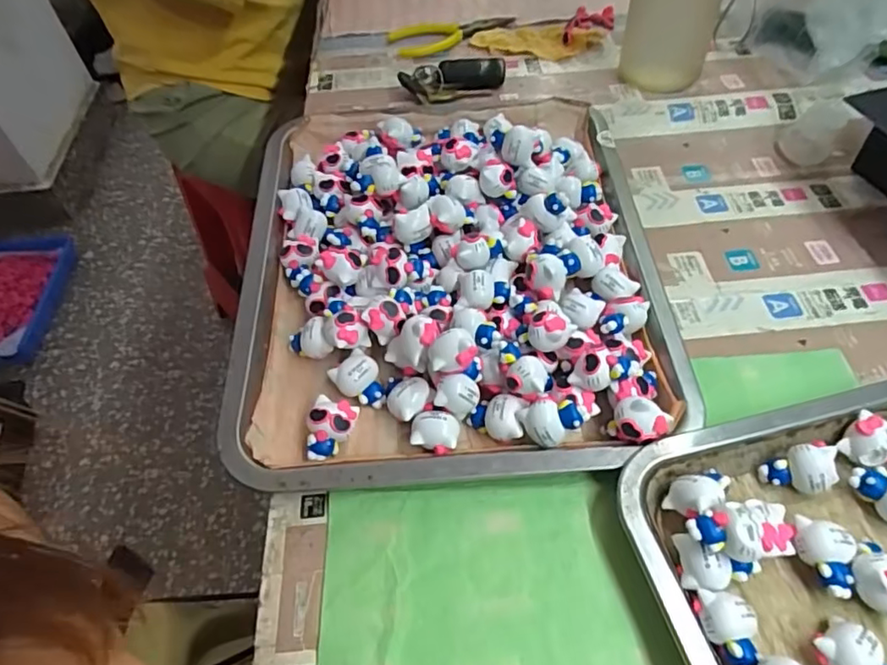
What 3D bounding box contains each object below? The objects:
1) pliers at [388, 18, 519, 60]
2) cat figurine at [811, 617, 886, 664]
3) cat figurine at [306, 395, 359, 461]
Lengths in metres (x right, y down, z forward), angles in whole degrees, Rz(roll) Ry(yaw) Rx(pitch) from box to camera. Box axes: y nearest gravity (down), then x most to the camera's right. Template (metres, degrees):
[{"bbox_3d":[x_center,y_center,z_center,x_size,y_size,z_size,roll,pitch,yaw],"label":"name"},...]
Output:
[{"bbox_3d":[0.009,-0.285,0.567,0.118,0.014,0.045,-8,52,-3],"label":"pliers"},{"bbox_3d":[0.170,0.139,0.242,0.021,0.021,0.036,-27,55,-17],"label":"cat figurine"},{"bbox_3d":[-0.062,0.053,0.323,0.023,0.021,0.032,10,53,11],"label":"cat figurine"}]

